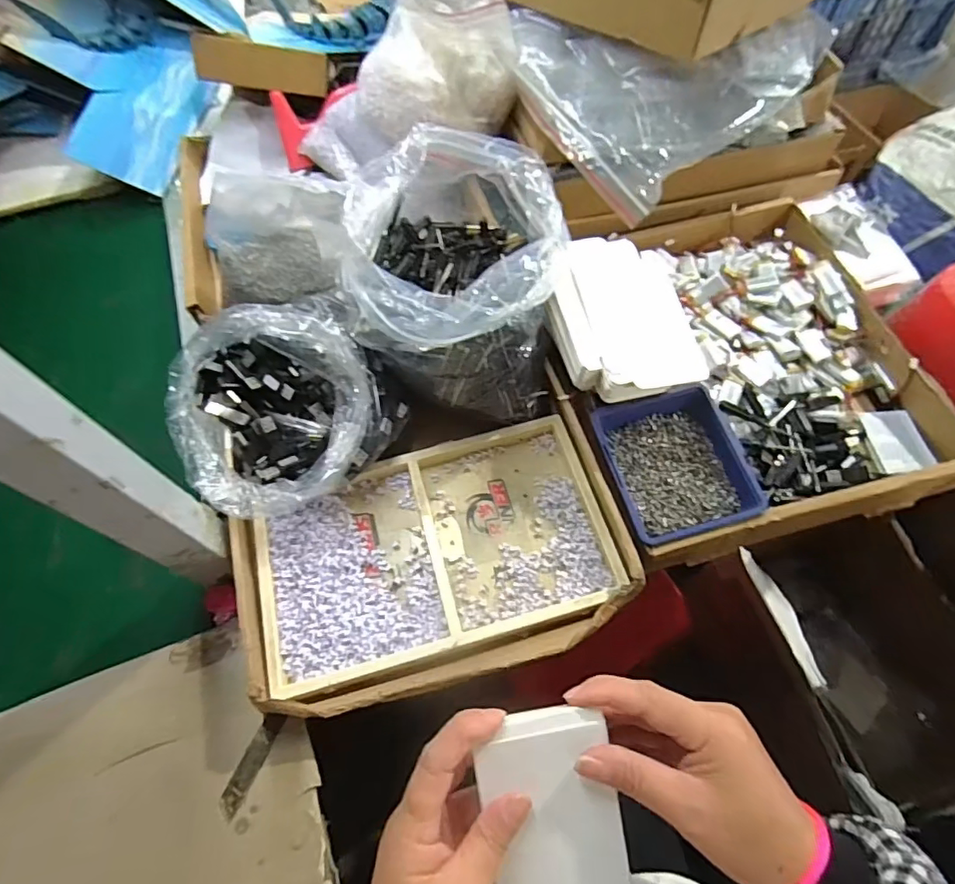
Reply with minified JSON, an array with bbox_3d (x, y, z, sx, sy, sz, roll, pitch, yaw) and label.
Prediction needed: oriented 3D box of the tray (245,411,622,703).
[{"bbox_3d":[-0.042,0.101,0.532,0.322,0.031,0.187,-17,63,-6],"label":"tray"}]

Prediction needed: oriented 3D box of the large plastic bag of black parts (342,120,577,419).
[{"bbox_3d":[-0.016,-0.155,0.533,0.186,0.189,0.204,2,63,3],"label":"large plastic bag of black parts"}]

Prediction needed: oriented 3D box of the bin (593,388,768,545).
[{"bbox_3d":[0.189,0.023,0.533,0.120,0.037,0.138,-14,63,-5],"label":"bin"}]

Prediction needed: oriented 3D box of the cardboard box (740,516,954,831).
[{"bbox_3d":[0.631,0.368,0.966,0.292,0.305,0.432,-14,63,-5],"label":"cardboard box"}]

